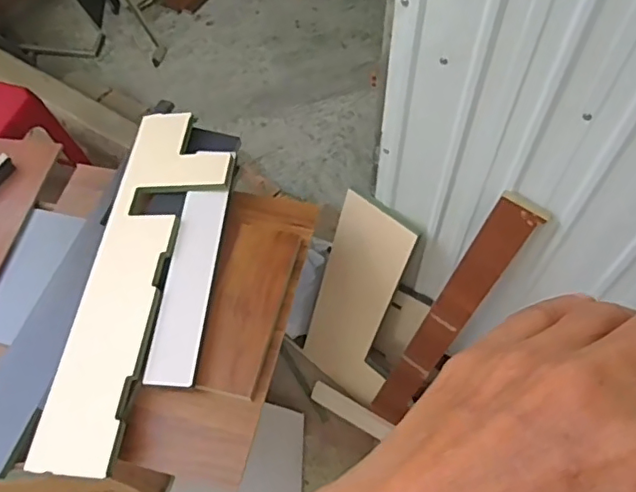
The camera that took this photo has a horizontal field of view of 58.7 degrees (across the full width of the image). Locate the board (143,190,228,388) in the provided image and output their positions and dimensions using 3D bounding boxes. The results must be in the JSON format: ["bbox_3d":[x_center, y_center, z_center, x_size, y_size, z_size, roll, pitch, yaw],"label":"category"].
[{"bbox_3d":[-0.192,0.051,0.841,0.070,0.020,0.311,3,59,4],"label":"board"}]

